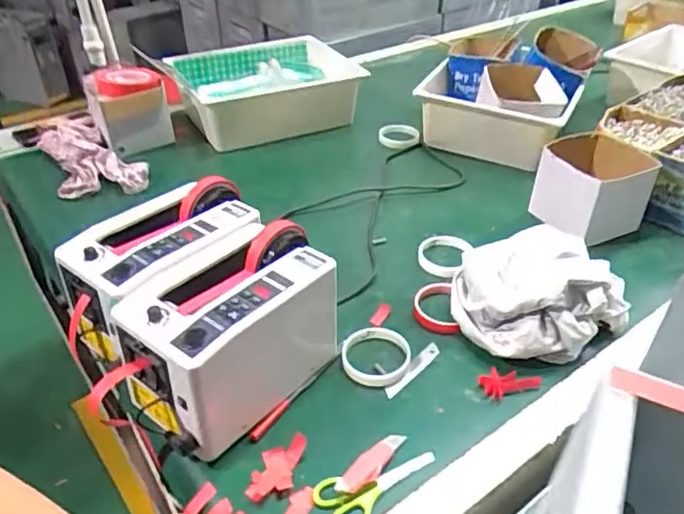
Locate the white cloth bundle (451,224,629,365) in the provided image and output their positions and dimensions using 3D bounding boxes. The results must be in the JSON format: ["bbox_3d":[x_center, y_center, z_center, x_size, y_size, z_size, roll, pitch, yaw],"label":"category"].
[{"bbox_3d":[0.249,0.046,0.744,0.215,0.090,0.189,16,41,20],"label":"white cloth bundle"}]

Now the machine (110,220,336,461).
[{"bbox_3d":[-0.123,0.082,0.655,0.139,0.150,0.233,28,46,31],"label":"machine"}]

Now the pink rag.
[{"bbox_3d":[-0.476,-0.194,1.105,0.152,0.046,0.288,-21,43,-25],"label":"pink rag"}]

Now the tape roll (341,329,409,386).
[{"bbox_3d":[0.042,0.121,0.727,0.084,0.011,0.086,0,38,0],"label":"tape roll"}]

